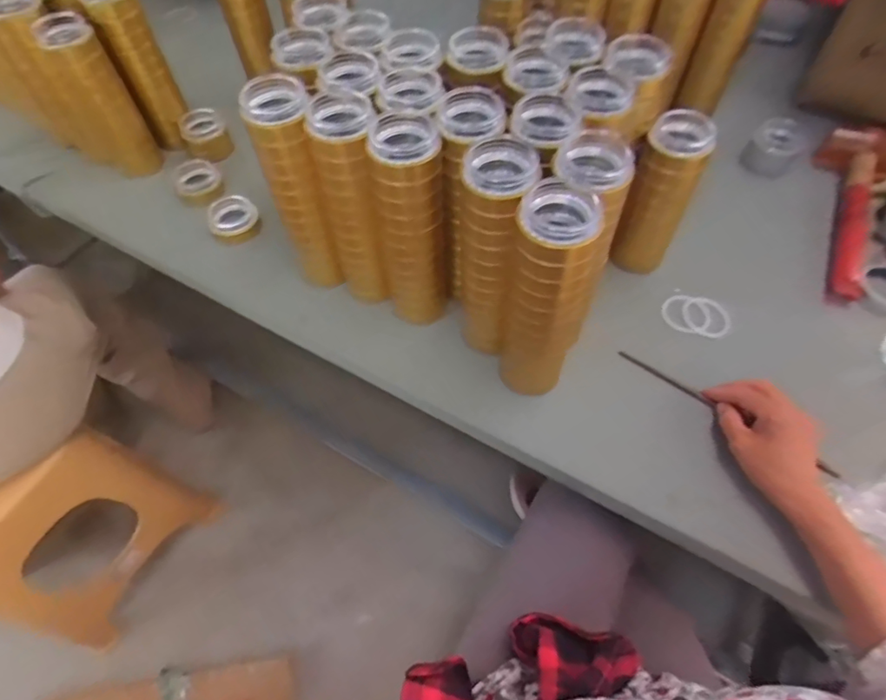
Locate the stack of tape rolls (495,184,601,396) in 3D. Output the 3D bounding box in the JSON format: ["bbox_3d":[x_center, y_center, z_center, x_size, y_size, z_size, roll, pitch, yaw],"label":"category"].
[{"bbox_3d":[0.101,-0.044,0.500,0.075,0.234,0.067,15,59,11],"label":"stack of tape rolls"}]

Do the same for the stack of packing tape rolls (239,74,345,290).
[{"bbox_3d":[-0.156,-0.172,0.582,0.068,0.232,0.077,-19,59,-10],"label":"stack of packing tape rolls"}]

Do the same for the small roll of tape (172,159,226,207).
[{"bbox_3d":[-0.368,-0.253,0.778,0.065,0.031,0.065,-1,58,1],"label":"small roll of tape"}]

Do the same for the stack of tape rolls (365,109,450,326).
[{"bbox_3d":[-0.031,-0.127,0.562,0.070,0.235,0.071,-2,58,1],"label":"stack of tape rolls"}]

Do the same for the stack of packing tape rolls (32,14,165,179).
[{"bbox_3d":[-0.486,-0.353,0.750,0.074,0.211,0.059,-31,62,-17],"label":"stack of packing tape rolls"}]

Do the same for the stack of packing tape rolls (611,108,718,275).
[{"bbox_3d":[0.264,-0.180,0.639,0.071,0.207,0.064,20,60,14],"label":"stack of packing tape rolls"}]

